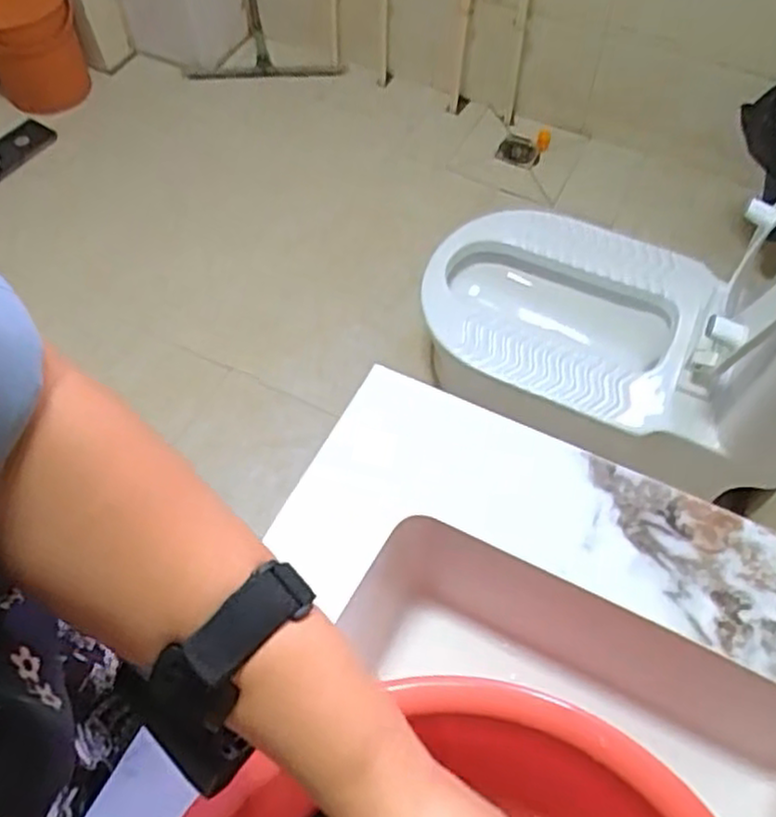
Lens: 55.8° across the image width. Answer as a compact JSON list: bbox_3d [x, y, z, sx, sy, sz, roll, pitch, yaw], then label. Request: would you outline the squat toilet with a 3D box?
[{"bbox_3d":[0.336,-0.160,1.349,0.582,0.179,0.368,26,62,16],"label":"squat toilet"}]

